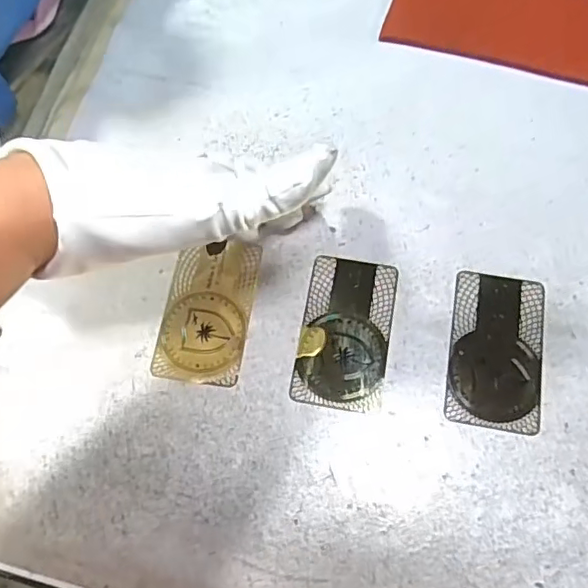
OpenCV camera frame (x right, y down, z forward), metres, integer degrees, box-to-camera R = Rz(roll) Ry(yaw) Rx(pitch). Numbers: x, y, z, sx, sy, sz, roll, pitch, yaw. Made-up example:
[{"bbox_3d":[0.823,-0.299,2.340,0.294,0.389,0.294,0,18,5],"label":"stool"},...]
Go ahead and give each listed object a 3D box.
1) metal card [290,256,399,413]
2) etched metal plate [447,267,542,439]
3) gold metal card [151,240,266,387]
[{"bbox_3d":[0.029,0.020,0.319,0.048,0.004,0.086,10,69,4],"label":"metal card"},{"bbox_3d":[0.110,0.029,0.312,0.048,0.004,0.088,10,70,4],"label":"etched metal plate"},{"bbox_3d":[-0.049,0.008,0.325,0.049,0.004,0.085,7,69,3],"label":"gold metal card"}]

